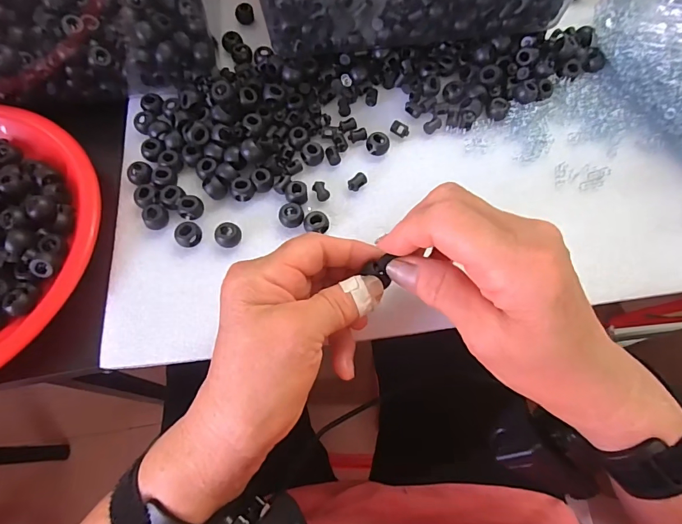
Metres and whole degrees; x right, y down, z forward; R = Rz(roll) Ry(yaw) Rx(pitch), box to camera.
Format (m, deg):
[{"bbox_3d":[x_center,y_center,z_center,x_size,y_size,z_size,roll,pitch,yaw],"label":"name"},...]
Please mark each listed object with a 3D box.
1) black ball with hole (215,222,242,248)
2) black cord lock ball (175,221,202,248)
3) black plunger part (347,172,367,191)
[{"bbox_3d":[-0.078,-0.018,0.284,0.015,0.013,0.017,38,72,13],"label":"black ball with hole"},{"bbox_3d":[-0.105,-0.018,0.282,0.017,0.013,0.015,-40,74,-16],"label":"black cord lock ball"},{"bbox_3d":[0.012,-0.059,0.306,0.009,0.009,0.015,43,73,14],"label":"black plunger part"}]

